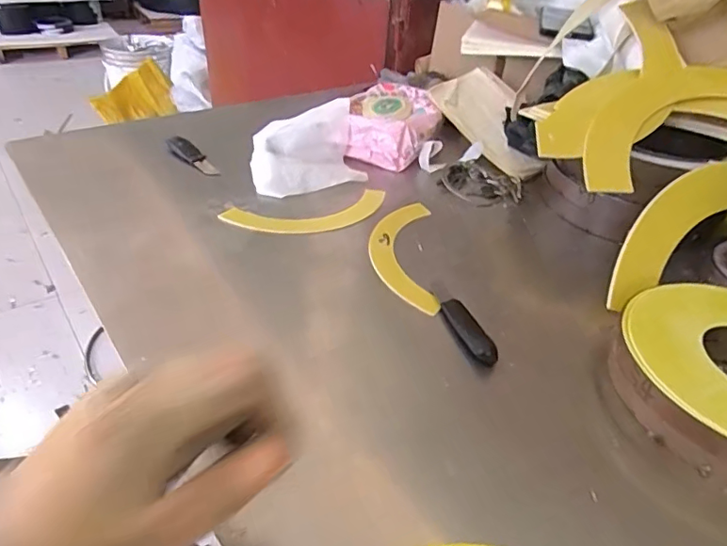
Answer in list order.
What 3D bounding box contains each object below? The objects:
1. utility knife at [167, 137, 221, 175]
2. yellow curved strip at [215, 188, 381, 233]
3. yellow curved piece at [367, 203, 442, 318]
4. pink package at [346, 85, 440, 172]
[{"bbox_3d":[-0.224,-0.151,0.684,0.028,0.019,0.106,-23,44,-34],"label":"utility knife"},{"bbox_3d":[-0.057,-0.067,0.605,0.195,0.007,0.066,-13,39,-24],"label":"yellow curved strip"},{"bbox_3d":[0.041,-0.025,0.557,0.066,0.005,0.192,5,35,0],"label":"yellow curved piece"},{"bbox_3d":[0.045,-0.216,0.769,0.123,0.063,0.188,12,36,9],"label":"pink package"}]

